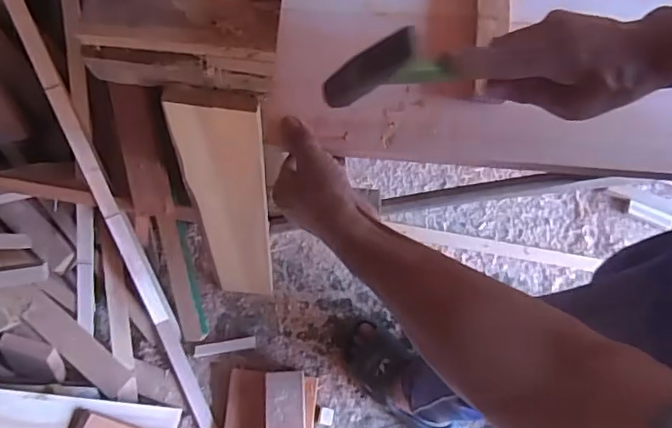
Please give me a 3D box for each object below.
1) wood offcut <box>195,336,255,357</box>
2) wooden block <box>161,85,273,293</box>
[{"bbox_3d":[-0.227,0.273,1.176,0.124,0.011,0.022,-9,72,-3],"label":"wood offcut"},{"bbox_3d":[-0.168,-0.001,0.950,0.118,0.588,0.040,-4,62,-6],"label":"wooden block"}]

